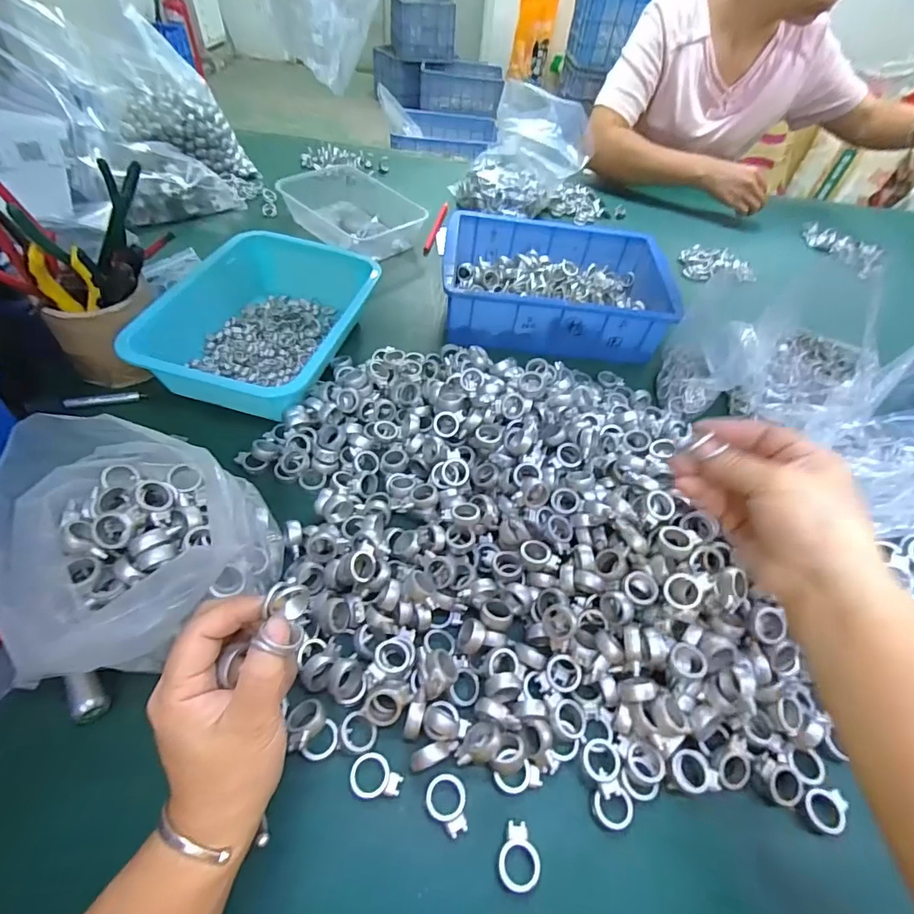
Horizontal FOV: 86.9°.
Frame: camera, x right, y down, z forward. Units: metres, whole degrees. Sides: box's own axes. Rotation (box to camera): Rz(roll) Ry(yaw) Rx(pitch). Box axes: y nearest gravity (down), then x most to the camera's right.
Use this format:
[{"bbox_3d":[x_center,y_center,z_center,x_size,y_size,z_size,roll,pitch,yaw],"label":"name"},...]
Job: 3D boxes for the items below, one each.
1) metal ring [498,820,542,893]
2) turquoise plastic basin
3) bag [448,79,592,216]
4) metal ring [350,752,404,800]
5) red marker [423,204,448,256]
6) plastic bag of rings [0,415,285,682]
[{"bbox_3d":[0.040,0.251,0.303,0.025,0.006,0.034,10,51,1],"label":"metal ring"},{"bbox_3d":[-0.218,-0.162,0.574,0.198,0.080,0.271,14,51,4],"label":"turquoise plastic basin"},{"bbox_3d":[0.105,-0.523,0.832,0.201,0.149,0.188,27,53,15],"label":"bag"},{"bbox_3d":[-0.054,0.215,0.323,0.035,0.009,0.026,16,51,7],"label":"metal ring"},{"bbox_3d":[-0.034,-0.395,0.822,0.014,0.017,0.164,11,51,2],"label":"red marker"},{"bbox_3d":[-0.241,0.059,0.359,0.172,0.104,0.175,40,58,23],"label":"plastic bag of rings"}]

